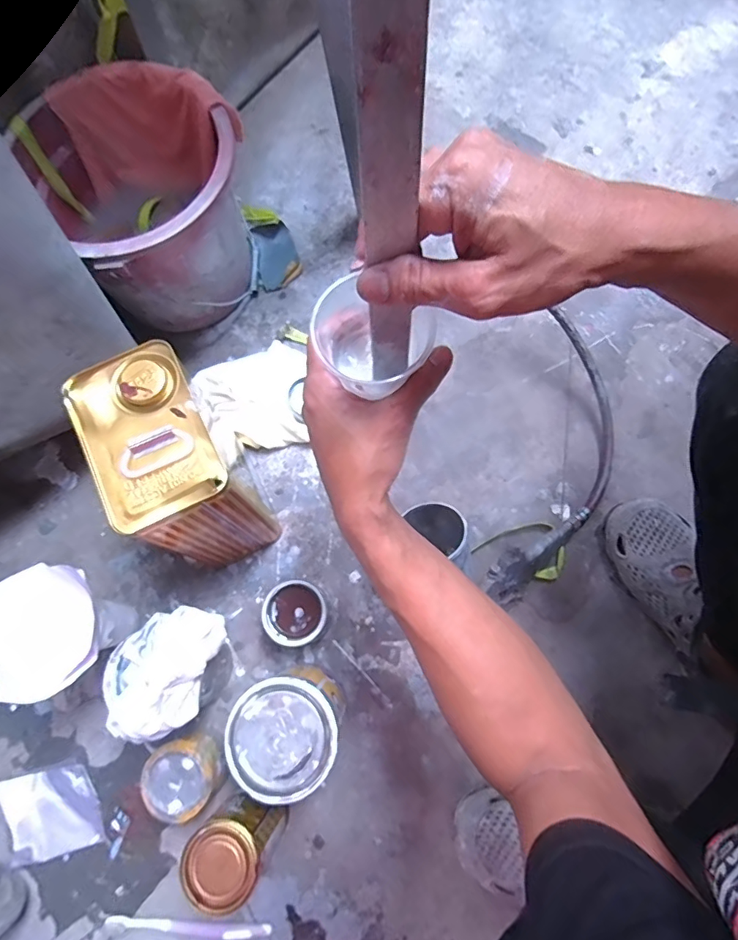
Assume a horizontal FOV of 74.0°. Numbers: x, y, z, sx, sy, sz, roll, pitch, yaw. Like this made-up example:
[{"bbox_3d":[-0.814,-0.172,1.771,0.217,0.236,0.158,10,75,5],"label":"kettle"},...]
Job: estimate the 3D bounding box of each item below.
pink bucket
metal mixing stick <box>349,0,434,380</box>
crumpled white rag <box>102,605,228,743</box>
[{"bbox_3d":[-0.277,-0.355,0.673,0.249,0.207,0.263,-39,75,-8],"label":"pink bucket"},{"bbox_3d":[0.010,-0.113,0.216,0.026,0.252,0.006,-8,69,-1],"label":"metal mixing stick"},{"bbox_3d":[-0.219,0.202,0.501,0.107,0.052,0.123,14,75,7],"label":"crumpled white rag"}]

